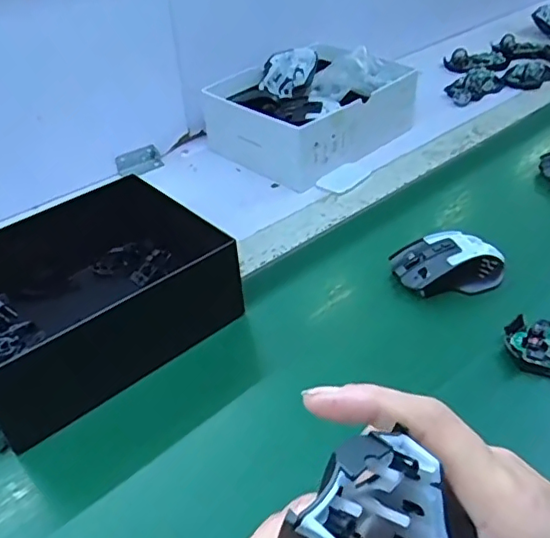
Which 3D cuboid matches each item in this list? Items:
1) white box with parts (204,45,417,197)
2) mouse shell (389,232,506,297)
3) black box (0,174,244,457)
[{"bbox_3d":[0.050,-0.219,0.781,0.207,0.091,0.239,28,51,37],"label":"white box with parts"},{"bbox_3d":[0.169,-0.005,0.549,0.104,0.034,0.064,-1,39,3],"label":"mouse shell"},{"bbox_3d":[-0.174,0.021,0.527,0.221,0.082,0.187,-30,46,-29],"label":"black box"}]

